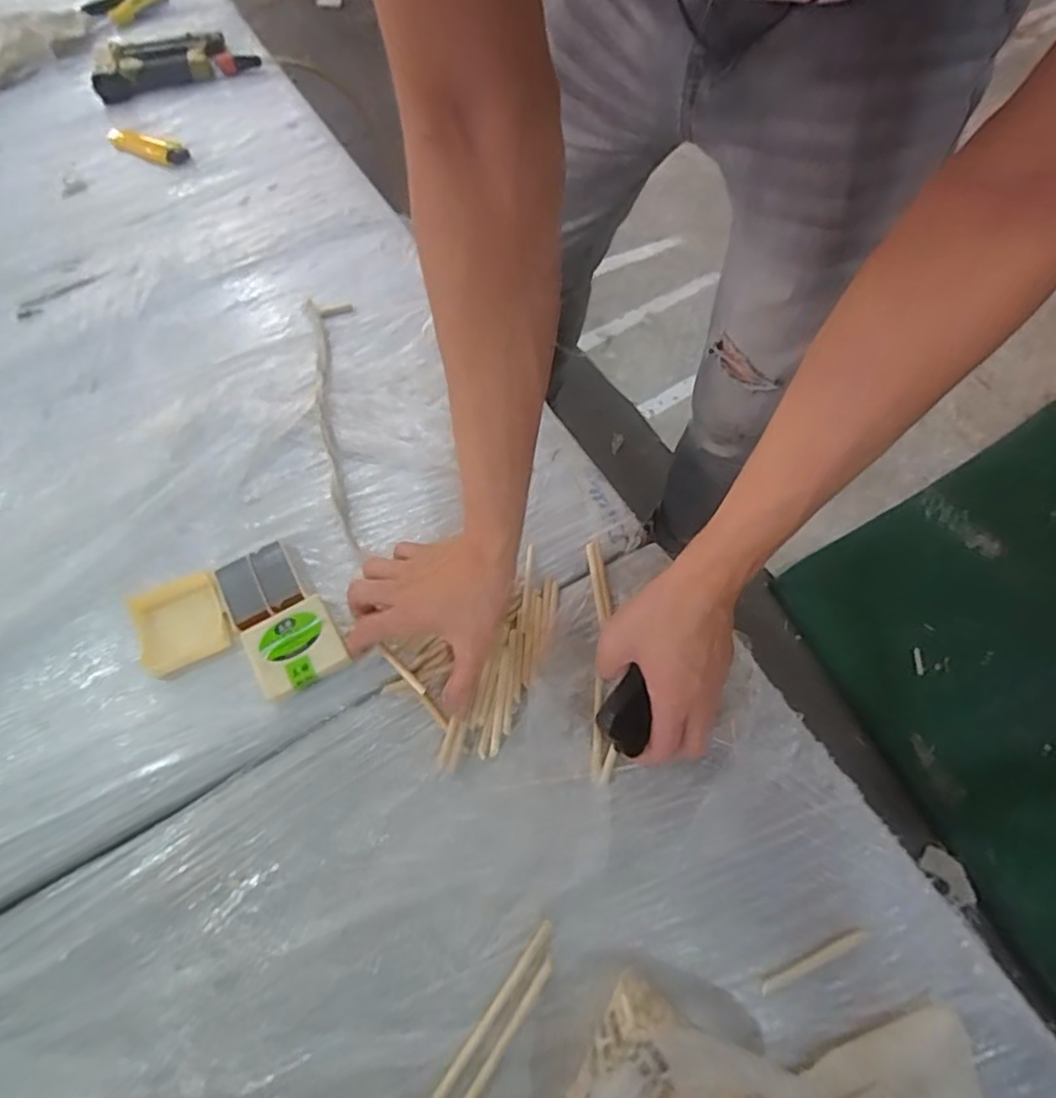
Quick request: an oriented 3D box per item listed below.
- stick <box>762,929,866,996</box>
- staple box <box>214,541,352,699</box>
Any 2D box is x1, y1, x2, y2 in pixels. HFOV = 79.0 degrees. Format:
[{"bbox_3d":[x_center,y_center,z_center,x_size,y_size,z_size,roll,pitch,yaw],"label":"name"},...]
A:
[{"bbox_3d":[0.196,0.282,0.438,0.080,0.004,0.009,-23,63,-9],"label":"stick"},{"bbox_3d":[-0.220,0.059,0.565,0.071,0.022,0.148,-33,65,-14],"label":"staple box"}]

